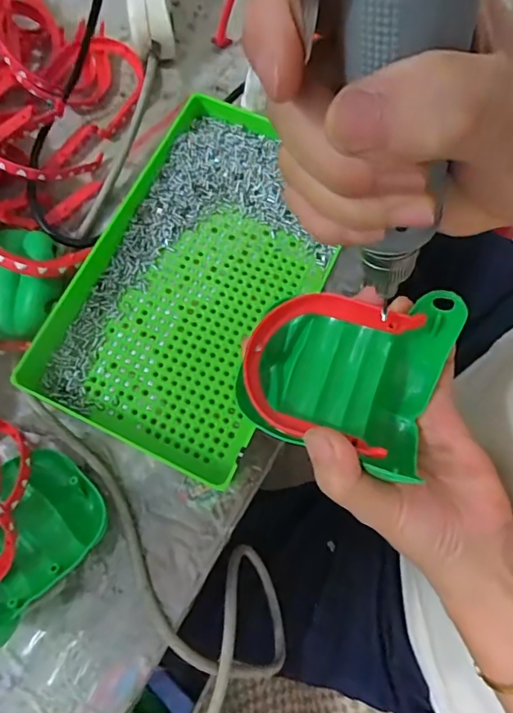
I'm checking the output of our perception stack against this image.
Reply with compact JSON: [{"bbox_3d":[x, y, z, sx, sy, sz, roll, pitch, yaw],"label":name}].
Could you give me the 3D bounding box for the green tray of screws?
[{"bbox_3d":[-0.037,-0.056,0.346,0.150,0.028,0.244,26,74,5],"label":"green tray of screws"}]

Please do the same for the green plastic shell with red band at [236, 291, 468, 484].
[{"bbox_3d":[0.043,0.010,0.251,0.098,0.050,0.079,14,74,2],"label":"green plastic shell with red band"}]

